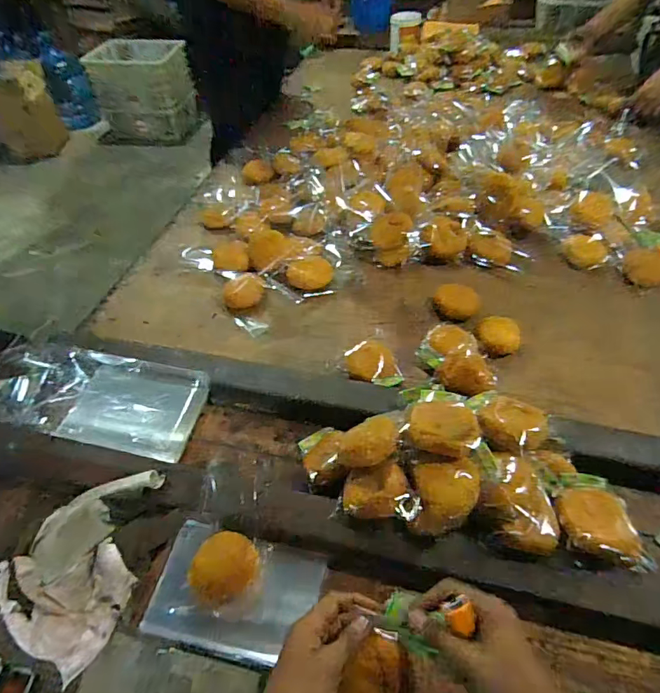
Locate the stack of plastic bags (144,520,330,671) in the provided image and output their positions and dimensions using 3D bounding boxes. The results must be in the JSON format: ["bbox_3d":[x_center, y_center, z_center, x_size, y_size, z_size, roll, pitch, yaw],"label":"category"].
[{"bbox_3d":[-0.109,0.290,0.553,0.183,0.016,0.119,17,63,-1],"label":"stack of plastic bags"}]

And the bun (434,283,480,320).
[{"bbox_3d":[0.230,-0.083,0.857,0.079,0.034,0.065,14,51,14],"label":"bun"}]

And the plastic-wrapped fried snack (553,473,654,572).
[{"bbox_3d":[0.324,0.205,0.564,0.108,0.039,0.104,3,49,4],"label":"plastic-wrapped fried snack"}]

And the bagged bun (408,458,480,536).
[{"bbox_3d":[0.131,0.171,0.535,0.069,0.043,0.073,6,50,7],"label":"bagged bun"}]

